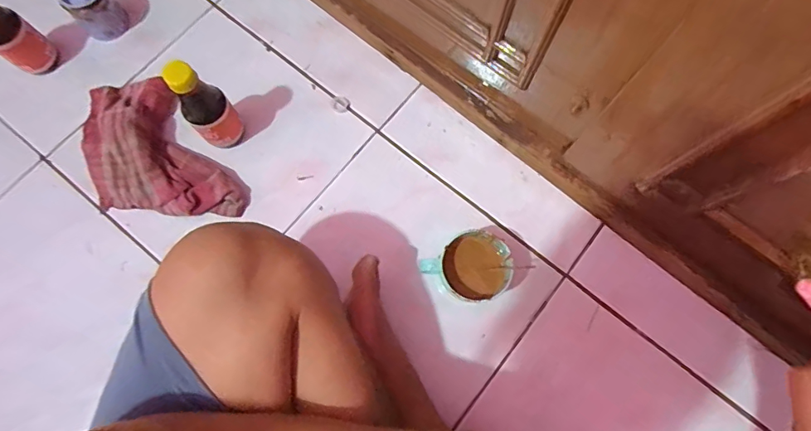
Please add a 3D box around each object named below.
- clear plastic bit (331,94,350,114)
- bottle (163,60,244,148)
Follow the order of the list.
[{"bbox_3d":[-0.086,-0.148,0.622,0.023,0.004,0.024,-16,77,-5],"label":"clear plastic bit"},{"bbox_3d":[-0.229,-0.124,0.536,0.049,0.127,0.045,0,76,-1],"label":"bottle"}]

